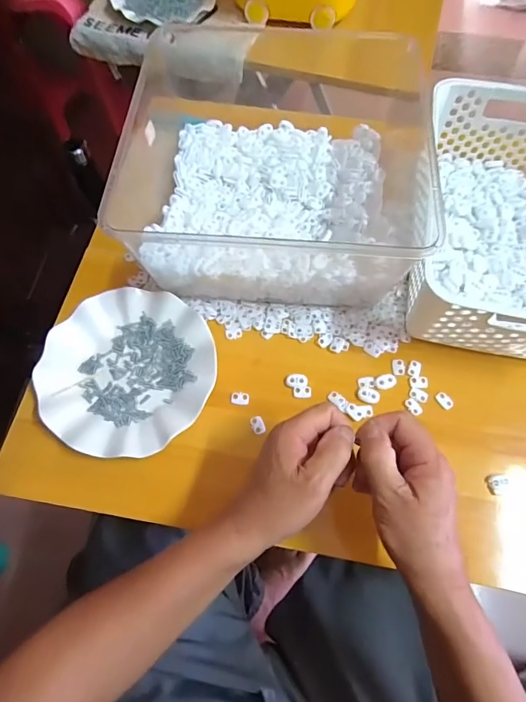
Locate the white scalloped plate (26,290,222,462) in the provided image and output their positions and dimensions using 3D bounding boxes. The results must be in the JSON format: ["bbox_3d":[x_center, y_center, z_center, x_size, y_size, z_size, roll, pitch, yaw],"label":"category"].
[{"bbox_3d":[-0.142,0.020,0.439,0.173,0.022,0.177,0,66,-1],"label":"white scalloped plate"}]

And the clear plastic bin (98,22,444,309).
[{"bbox_3d":[0.007,-0.198,0.471,0.311,0.130,0.275,3,66,1],"label":"clear plastic bin"}]

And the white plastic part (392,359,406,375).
[{"bbox_3d":[0.150,0.018,0.455,0.014,0.006,0.021,1,66,0],"label":"white plastic part"}]

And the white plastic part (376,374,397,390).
[{"bbox_3d":[0.134,0.033,0.448,0.024,0.004,0.016,-16,67,-8],"label":"white plastic part"}]

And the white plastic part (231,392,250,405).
[{"bbox_3d":[-0.024,0.050,0.439,0.019,0.004,0.014,4,66,1],"label":"white plastic part"}]

